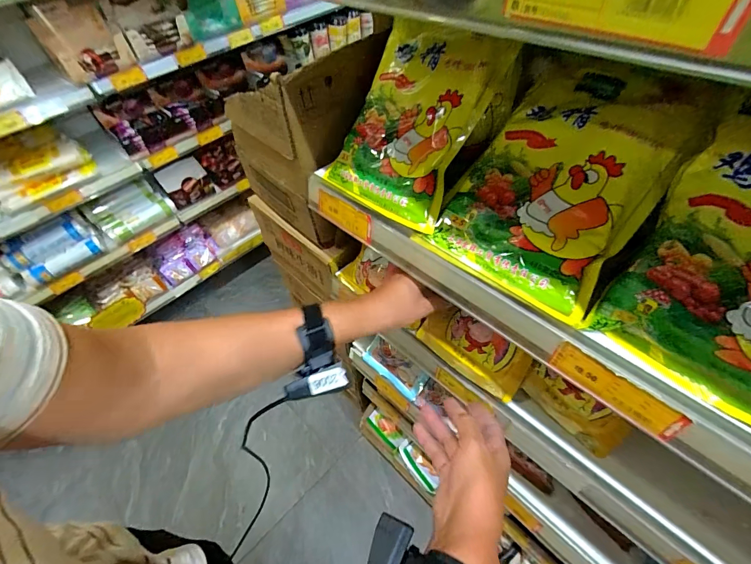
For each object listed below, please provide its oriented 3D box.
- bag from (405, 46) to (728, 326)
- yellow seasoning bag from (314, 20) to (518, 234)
[{"bbox_3d":[0.170,-0.085,0.357,0.170,0.055,0.207,32,93,35],"label":"bag"},{"bbox_3d":[0.040,-0.173,0.412,0.163,0.055,0.194,32,100,32],"label":"yellow seasoning bag"}]

